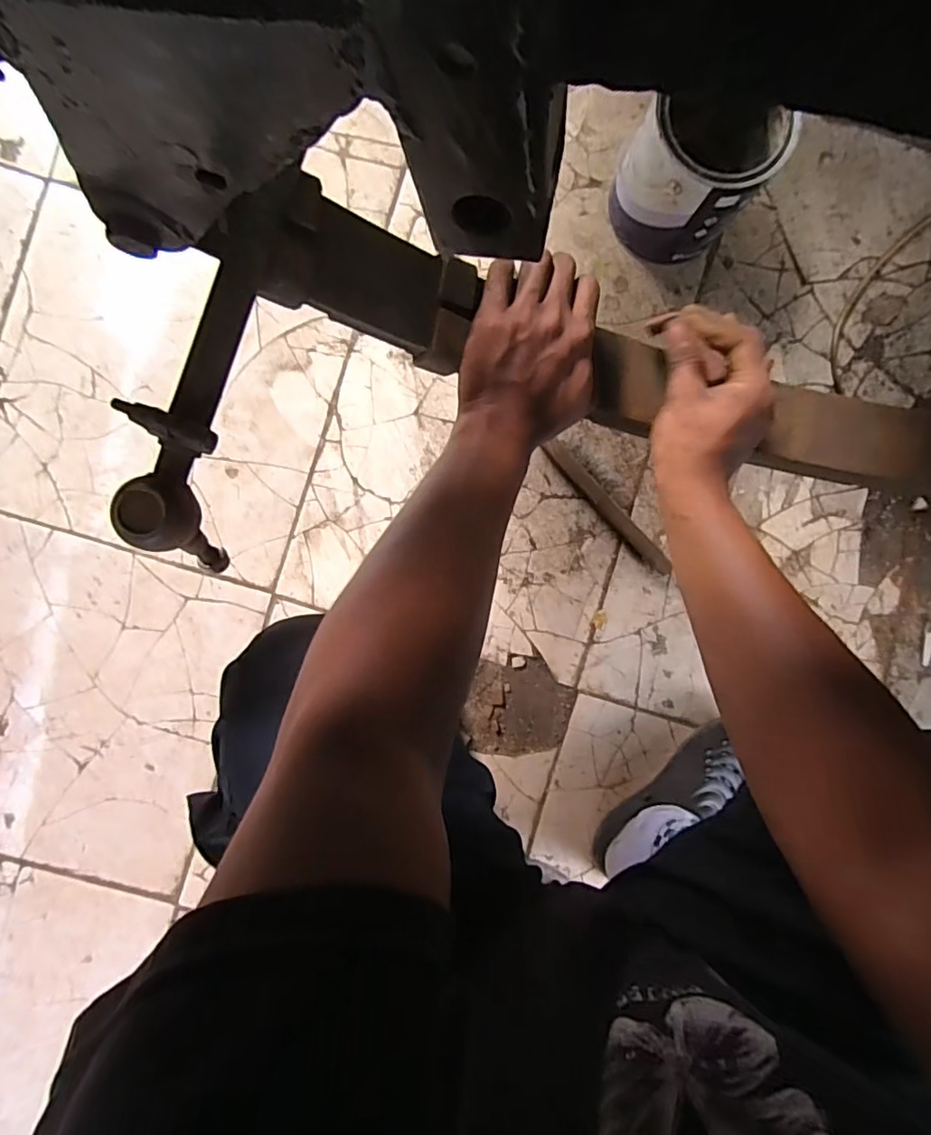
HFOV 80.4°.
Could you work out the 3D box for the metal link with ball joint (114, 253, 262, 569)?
[{"bbox_3d":[-0.155,-0.088,0.322,0.033,0.078,0.172,15,90,-3],"label":"metal link with ball joint"}]

